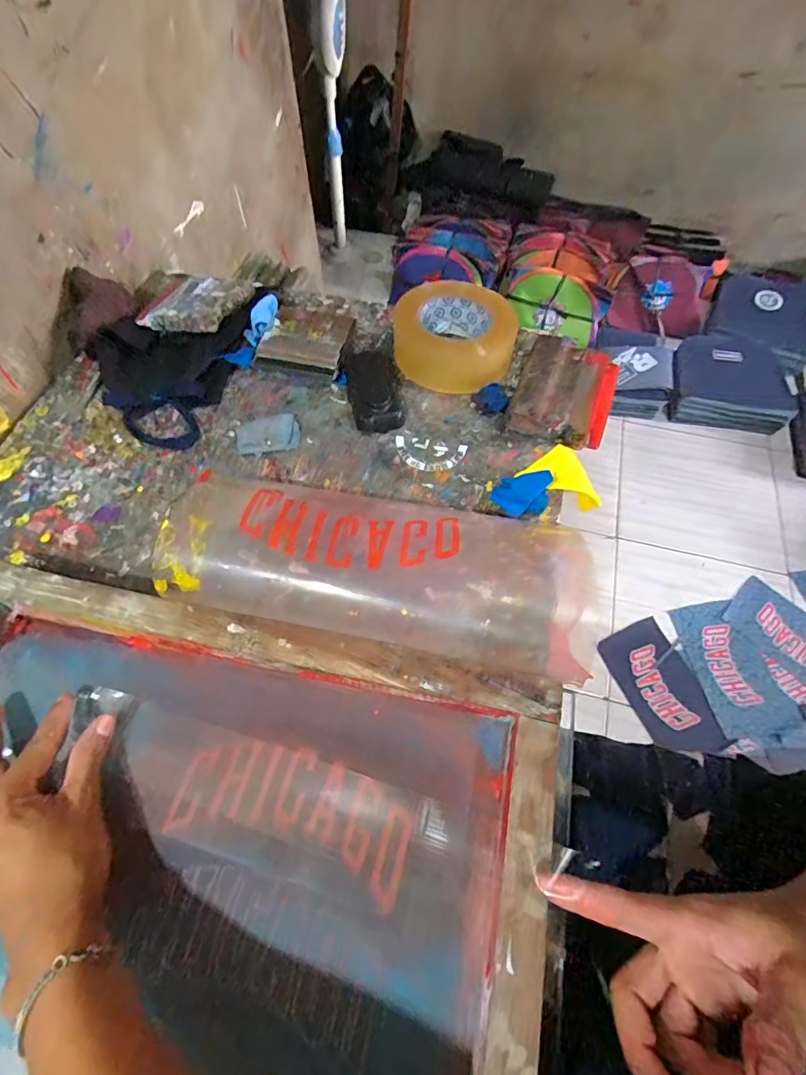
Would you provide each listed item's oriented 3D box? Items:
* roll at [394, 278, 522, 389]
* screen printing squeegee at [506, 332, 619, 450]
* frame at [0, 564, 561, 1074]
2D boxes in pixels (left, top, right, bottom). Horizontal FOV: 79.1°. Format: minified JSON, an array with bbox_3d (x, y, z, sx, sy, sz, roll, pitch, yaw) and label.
[{"bbox_3d":[0.056,-0.223,0.537,0.130,0.057,0.102,23,62,12],"label":"roll"},{"bbox_3d":[0.174,-0.161,0.522,0.095,0.027,0.143,19,62,10],"label":"screen printing squeegee"},{"bbox_3d":[-0.171,0.298,0.252,0.449,0.053,0.530,12,61,7],"label":"frame"}]

